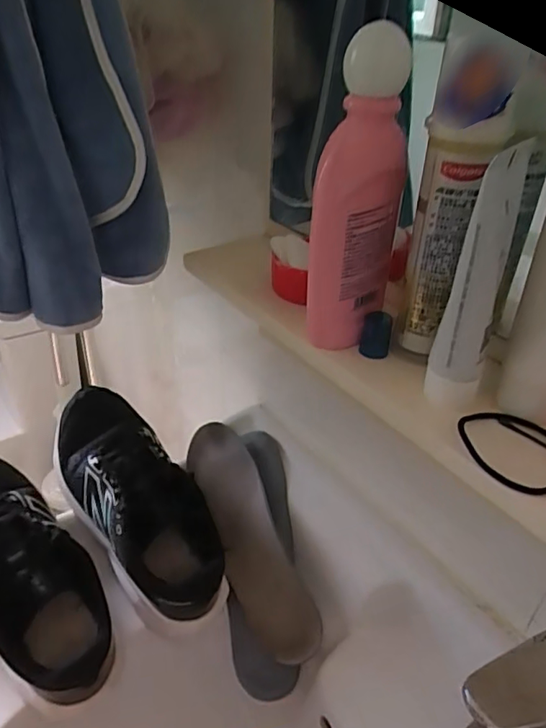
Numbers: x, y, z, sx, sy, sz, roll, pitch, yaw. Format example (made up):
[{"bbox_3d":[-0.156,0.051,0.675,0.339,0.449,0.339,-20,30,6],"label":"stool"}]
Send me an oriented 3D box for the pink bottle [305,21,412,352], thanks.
[{"bbox_3d":[0.052,-0.097,0.334,0.041,0.179,0.045,25,42,28],"label":"pink bottle"}]

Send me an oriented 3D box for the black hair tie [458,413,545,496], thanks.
[{"bbox_3d":[0.133,0.045,0.292,0.054,0.007,0.059,-7,37,-12],"label":"black hair tie"}]

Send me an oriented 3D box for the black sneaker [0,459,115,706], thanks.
[{"bbox_3d":[-0.227,0.172,0.477,0.254,0.093,0.087,43,50,18],"label":"black sneaker"}]

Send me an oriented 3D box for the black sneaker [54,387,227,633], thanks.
[{"bbox_3d":[-0.142,0.130,0.541,0.095,0.102,0.265,-24,59,-31],"label":"black sneaker"}]

